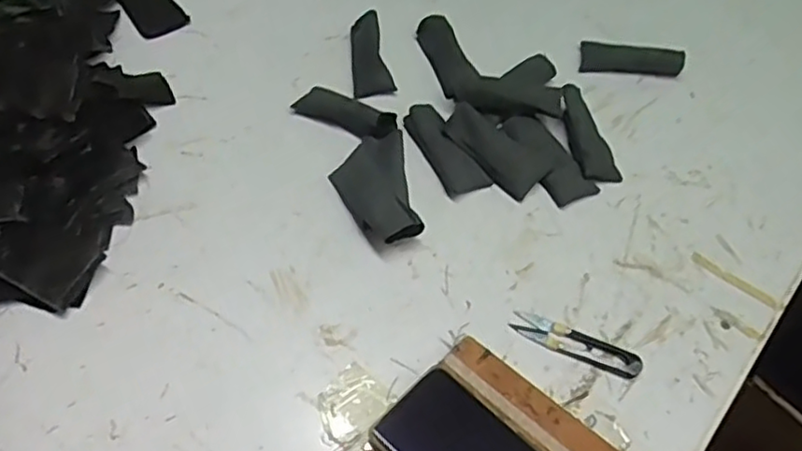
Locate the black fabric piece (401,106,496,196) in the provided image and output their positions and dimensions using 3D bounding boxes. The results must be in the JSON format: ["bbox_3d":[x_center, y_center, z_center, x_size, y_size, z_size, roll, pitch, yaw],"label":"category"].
[{"bbox_3d":[0.038,-0.073,0.624,0.038,0.015,0.104,-26,59,-19],"label":"black fabric piece"}]

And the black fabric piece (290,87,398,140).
[{"bbox_3d":[-0.052,-0.112,0.648,0.102,0.017,0.043,25,57,15],"label":"black fabric piece"}]

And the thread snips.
[{"bbox_3d":[0.137,0.092,0.521,0.101,0.006,0.025,23,56,14],"label":"thread snips"}]

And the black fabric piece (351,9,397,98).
[{"bbox_3d":[-0.034,-0.178,0.696,0.038,0.008,0.101,-14,67,6],"label":"black fabric piece"}]

